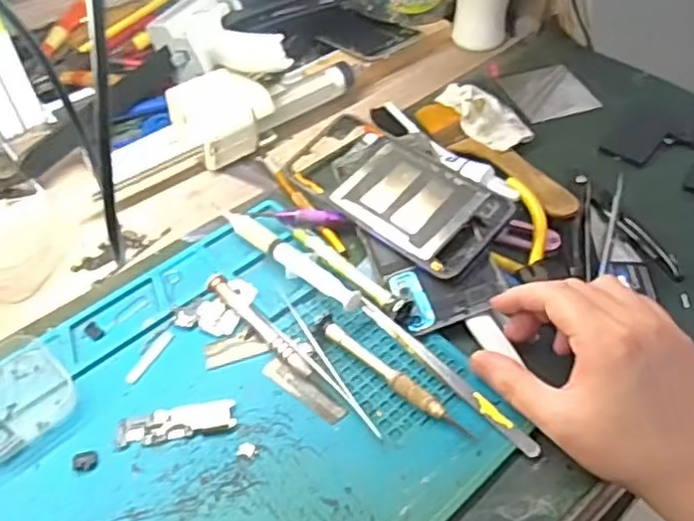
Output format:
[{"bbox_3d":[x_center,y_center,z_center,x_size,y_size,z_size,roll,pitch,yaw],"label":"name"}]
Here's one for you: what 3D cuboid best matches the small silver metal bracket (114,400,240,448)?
[{"bbox_3d":[-0.096,0.091,0.376,0.065,0.004,0.020,-9,49,-7],"label":"small silver metal bracket"}]

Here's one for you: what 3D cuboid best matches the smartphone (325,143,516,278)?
[{"bbox_3d":[0.050,-0.039,0.458,0.074,0.008,0.112,-43,60,-15],"label":"smartphone"}]

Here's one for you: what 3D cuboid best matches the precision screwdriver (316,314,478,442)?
[{"bbox_3d":[0.025,0.066,0.389,0.111,0.008,0.012,35,58,28],"label":"precision screwdriver"}]

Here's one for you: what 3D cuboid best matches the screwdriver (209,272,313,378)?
[{"bbox_3d":[-0.054,0.039,0.412,0.011,0.009,0.094,-36,57,-26],"label":"screwdriver"}]

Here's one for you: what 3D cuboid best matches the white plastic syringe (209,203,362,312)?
[{"bbox_3d":[-0.042,-0.004,0.448,0.019,0.016,0.132,-36,57,-26],"label":"white plastic syringe"}]

